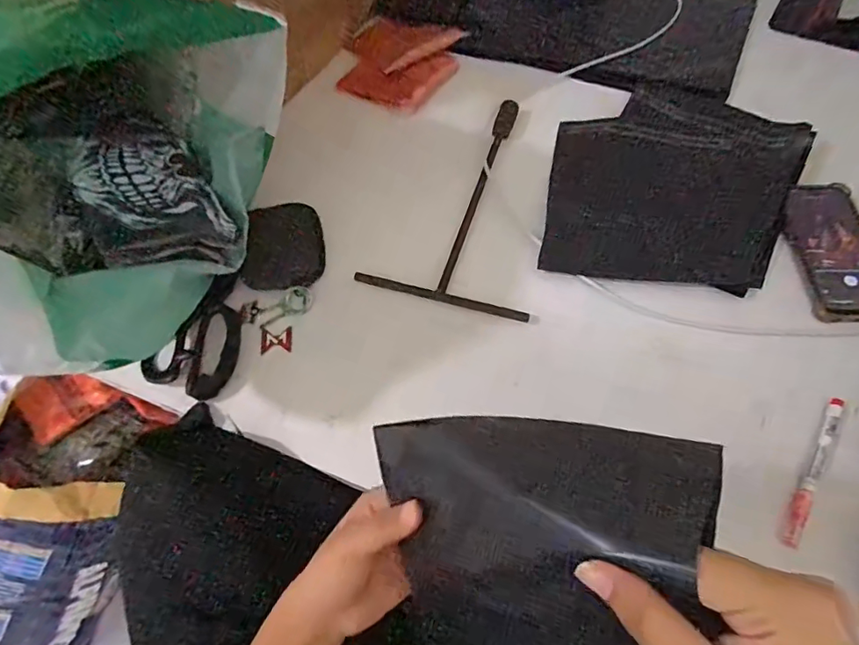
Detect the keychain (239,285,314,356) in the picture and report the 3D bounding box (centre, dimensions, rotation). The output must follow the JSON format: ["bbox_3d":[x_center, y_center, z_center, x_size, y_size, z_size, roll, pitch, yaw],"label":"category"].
[{"bbox_3d":[-0.147,-0.002,0.509,0.067,0.007,0.060,-21,61,-7],"label":"keychain"}]

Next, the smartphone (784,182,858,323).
[{"bbox_3d":[0.407,-0.076,0.512,0.076,0.013,0.165,0,61,4],"label":"smartphone"}]

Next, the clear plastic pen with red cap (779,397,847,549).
[{"bbox_3d":[0.314,0.118,0.417,0.015,0.011,0.142,31,68,20],"label":"clear plastic pen with red cap"}]

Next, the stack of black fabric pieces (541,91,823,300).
[{"bbox_3d":[0.272,-0.161,0.562,0.262,0.016,0.276,9,62,9],"label":"stack of black fabric pieces"}]

